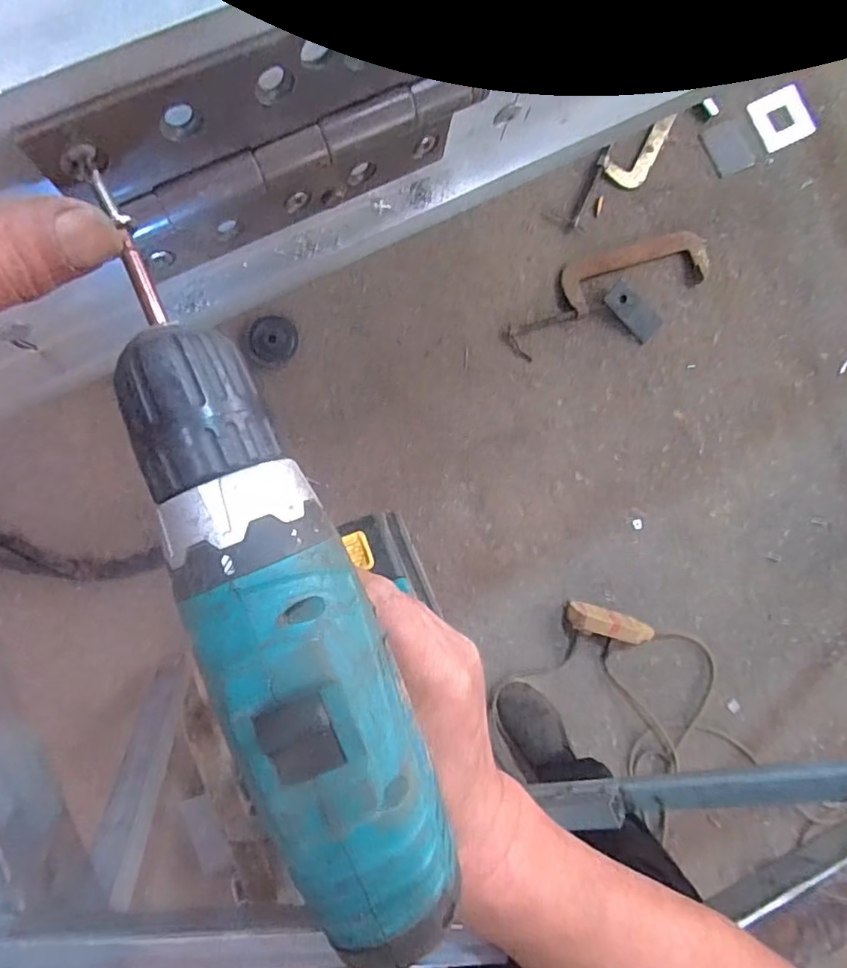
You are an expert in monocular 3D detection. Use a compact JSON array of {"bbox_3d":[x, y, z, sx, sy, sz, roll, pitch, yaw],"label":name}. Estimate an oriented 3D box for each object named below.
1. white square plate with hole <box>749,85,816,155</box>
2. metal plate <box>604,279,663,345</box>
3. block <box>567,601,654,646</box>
[{"bbox_3d":[0.778,-0.798,1.236,0.137,0.010,0.120,-29,90,-6],"label":"white square plate with hole"},{"bbox_3d":[0.427,-0.352,1.157,0.120,0.008,0.078,45,74,-5],"label":"metal plate"},{"bbox_3d":[0.359,0.272,1.105,0.173,0.046,0.054,16,86,-4],"label":"block"}]

